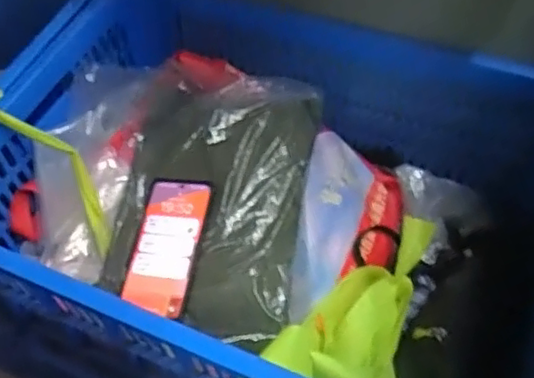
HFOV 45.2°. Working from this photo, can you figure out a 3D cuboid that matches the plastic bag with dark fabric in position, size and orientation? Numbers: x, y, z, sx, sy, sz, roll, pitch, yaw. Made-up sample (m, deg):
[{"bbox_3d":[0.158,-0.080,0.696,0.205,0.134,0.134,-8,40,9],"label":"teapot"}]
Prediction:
[{"bbox_3d":[-0.102,-0.011,0.749,0.302,0.108,0.335,8,54,10],"label":"plastic bag with dark fabric"}]

